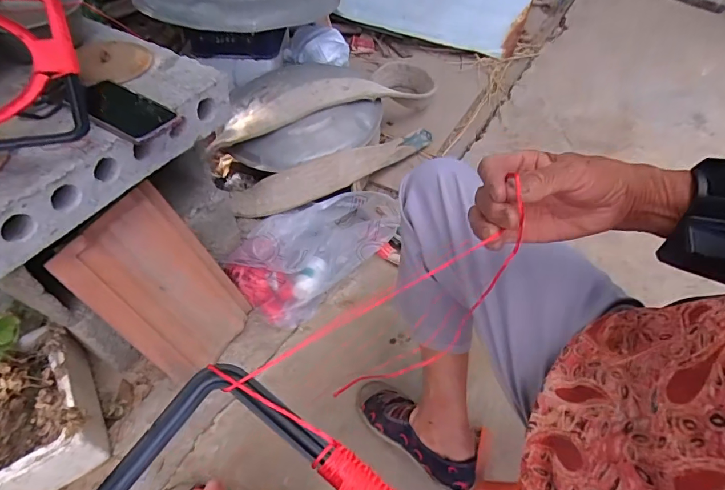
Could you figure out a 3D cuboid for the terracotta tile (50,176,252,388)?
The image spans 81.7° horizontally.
[{"bbox_3d":[-0.339,0.077,0.741,0.025,0.336,0.205,-3,41,32],"label":"terracotta tile"}]

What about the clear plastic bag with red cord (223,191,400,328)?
[{"bbox_3d":[-0.123,-0.014,0.933,0.350,0.153,0.253,-37,63,-27],"label":"clear plastic bag with red cord"}]

